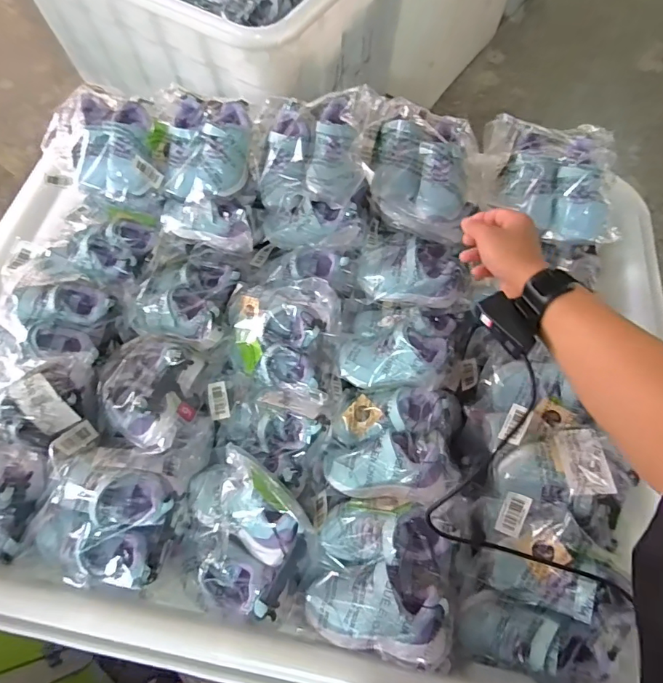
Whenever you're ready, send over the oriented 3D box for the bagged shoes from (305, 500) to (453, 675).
[{"bbox_3d":[0.056,0.255,0.494,0.156,0.056,0.152,11,66,5],"label":"bagged shoes"}]

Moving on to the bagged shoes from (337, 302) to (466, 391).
[{"bbox_3d":[0.098,0.006,0.632,0.171,0.063,0.144,6,65,3],"label":"bagged shoes"}]

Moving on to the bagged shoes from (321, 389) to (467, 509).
[{"bbox_3d":[0.078,0.132,0.584,0.171,0.073,0.152,9,65,4],"label":"bagged shoes"}]

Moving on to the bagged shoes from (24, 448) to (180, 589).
[{"bbox_3d":[-0.266,0.202,0.520,0.155,0.067,0.145,0,65,0],"label":"bagged shoes"}]

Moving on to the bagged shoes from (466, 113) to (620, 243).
[{"bbox_3d":[0.315,-0.239,0.646,0.208,0.078,0.171,12,66,6],"label":"bagged shoes"}]

